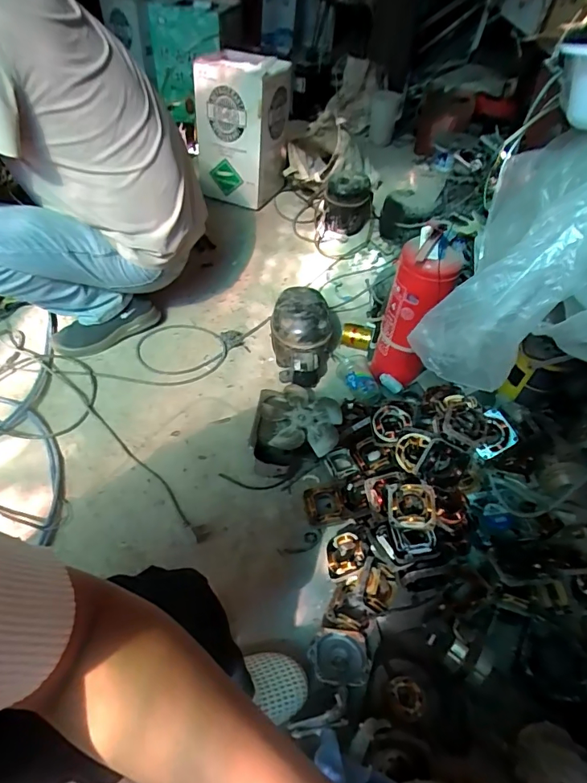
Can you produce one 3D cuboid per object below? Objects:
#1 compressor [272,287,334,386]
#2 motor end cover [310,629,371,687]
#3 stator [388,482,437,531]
[{"bbox_3d":[0.015,-0.123,1.130,0.144,0.177,0.213,8,49,0],"label":"compressor"},{"bbox_3d":[0.078,0.441,0.758,0.098,0.045,0.087,7,49,-1],"label":"motor end cover"},{"bbox_3d":[0.213,0.206,0.827,0.084,0.033,0.082,2,48,-6],"label":"stator"}]

